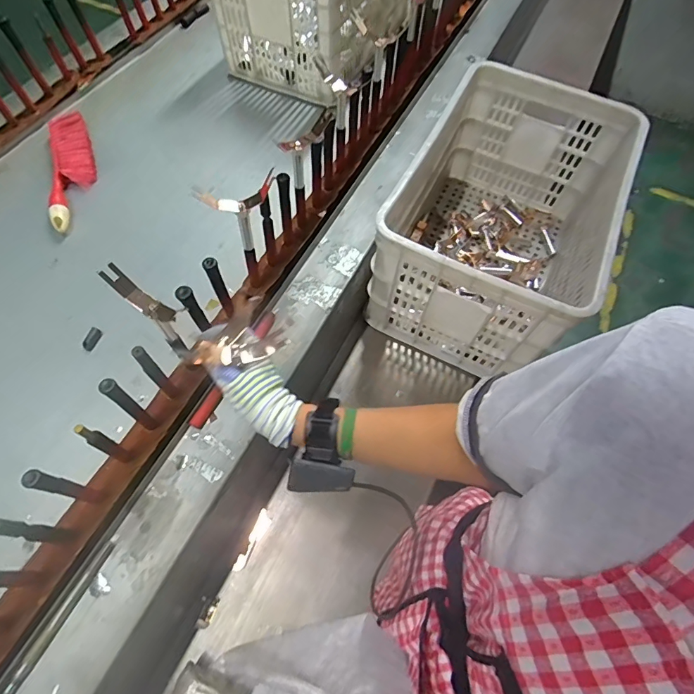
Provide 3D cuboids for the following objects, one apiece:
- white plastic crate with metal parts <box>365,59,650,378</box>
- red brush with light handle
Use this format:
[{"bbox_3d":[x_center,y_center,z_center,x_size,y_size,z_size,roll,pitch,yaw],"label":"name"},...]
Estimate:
[{"bbox_3d":[0.299,-0.249,0.845,0.354,0.281,0.532,25,69,13],"label":"white plastic crate with metal parts"},{"bbox_3d":[-0.528,-0.340,0.817,0.075,0.031,0.295,-13,63,-10],"label":"red brush with light handle"}]

